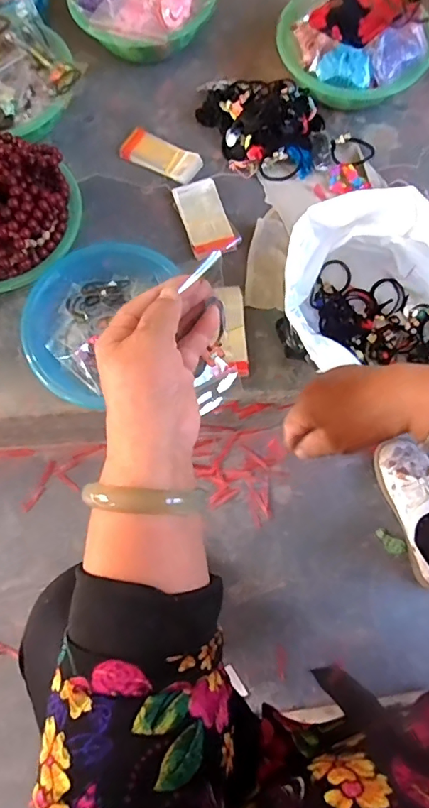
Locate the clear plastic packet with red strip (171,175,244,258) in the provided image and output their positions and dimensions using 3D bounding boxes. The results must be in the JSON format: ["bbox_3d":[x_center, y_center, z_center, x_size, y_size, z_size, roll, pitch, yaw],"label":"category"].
[{"bbox_3d":[-0.012,-0.282,0.728,0.070,0.028,0.124,-20,75,-4],"label":"clear plastic packet with red strip"}]

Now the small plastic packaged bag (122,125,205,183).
[{"bbox_3d":[-0.084,-0.395,0.764,0.129,0.015,0.056,28,77,9],"label":"small plastic packaged bag"}]

